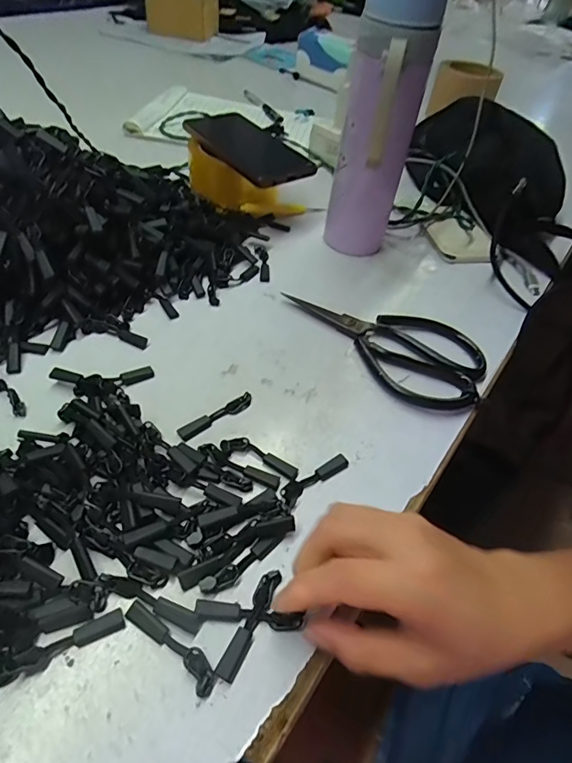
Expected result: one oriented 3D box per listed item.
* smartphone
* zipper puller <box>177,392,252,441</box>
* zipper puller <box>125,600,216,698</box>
[{"bbox_3d":[-0.042,-0.257,0.493,0.080,0.016,0.160,-26,58,-28],"label":"smartphone"},{"bbox_3d":[-0.049,0.024,0.320,0.059,0.004,0.012,-27,58,-28],"label":"zipper puller"},{"bbox_3d":[-0.057,0.131,0.225,0.056,0.005,0.013,34,53,20],"label":"zipper puller"}]

